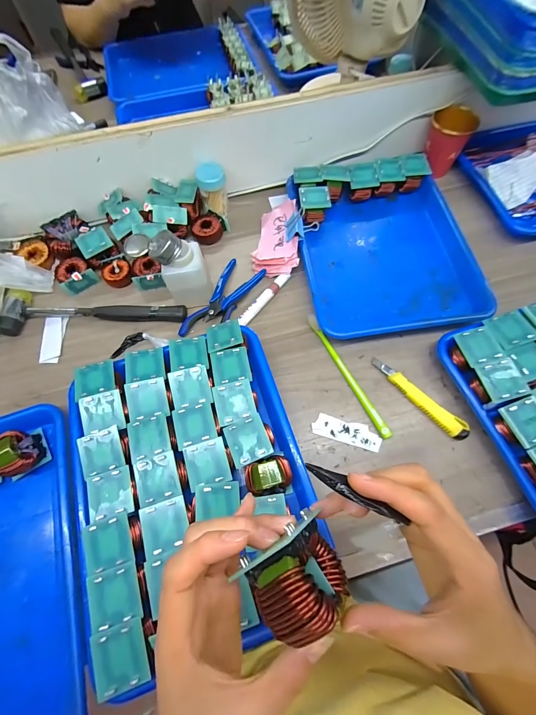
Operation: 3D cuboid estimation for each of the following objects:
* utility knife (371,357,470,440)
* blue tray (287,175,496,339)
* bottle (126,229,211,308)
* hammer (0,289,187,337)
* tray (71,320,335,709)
[{"bbox_3d":[0.192,0.048,0.392,0.023,0.012,0.138,-40,71,-14],"label":"utility knife"},{"bbox_3d":[0.177,-0.163,0.475,0.250,0.031,0.285,-6,64,0],"label":"blue tray"},{"bbox_3d":[-0.124,-0.121,0.414,0.078,0.092,0.061,-17,67,-6],"label":"bottle"},{"bbox_3d":[-0.253,-0.066,0.449,0.266,0.035,0.067,1,67,2],"label":"hammer"},{"bbox_3d":[-0.085,0.124,0.342,0.243,0.048,0.314,-17,67,-6],"label":"tray"}]

